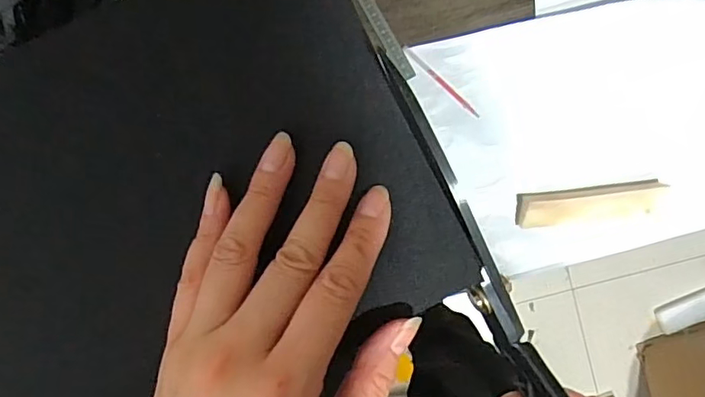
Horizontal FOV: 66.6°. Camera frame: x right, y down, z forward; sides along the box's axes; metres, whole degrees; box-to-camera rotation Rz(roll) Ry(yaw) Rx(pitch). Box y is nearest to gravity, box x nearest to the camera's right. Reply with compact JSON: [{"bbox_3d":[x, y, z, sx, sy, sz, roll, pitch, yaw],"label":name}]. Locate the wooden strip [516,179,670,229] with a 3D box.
[{"bbox_3d":[0.245,0.005,0.550,0.143,0.023,0.035,-7,94,0],"label":"wooden strip"}]

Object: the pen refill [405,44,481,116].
[{"bbox_3d":[0.093,-0.120,0.556,0.009,0.004,0.102,-45,93,2],"label":"pen refill"}]

